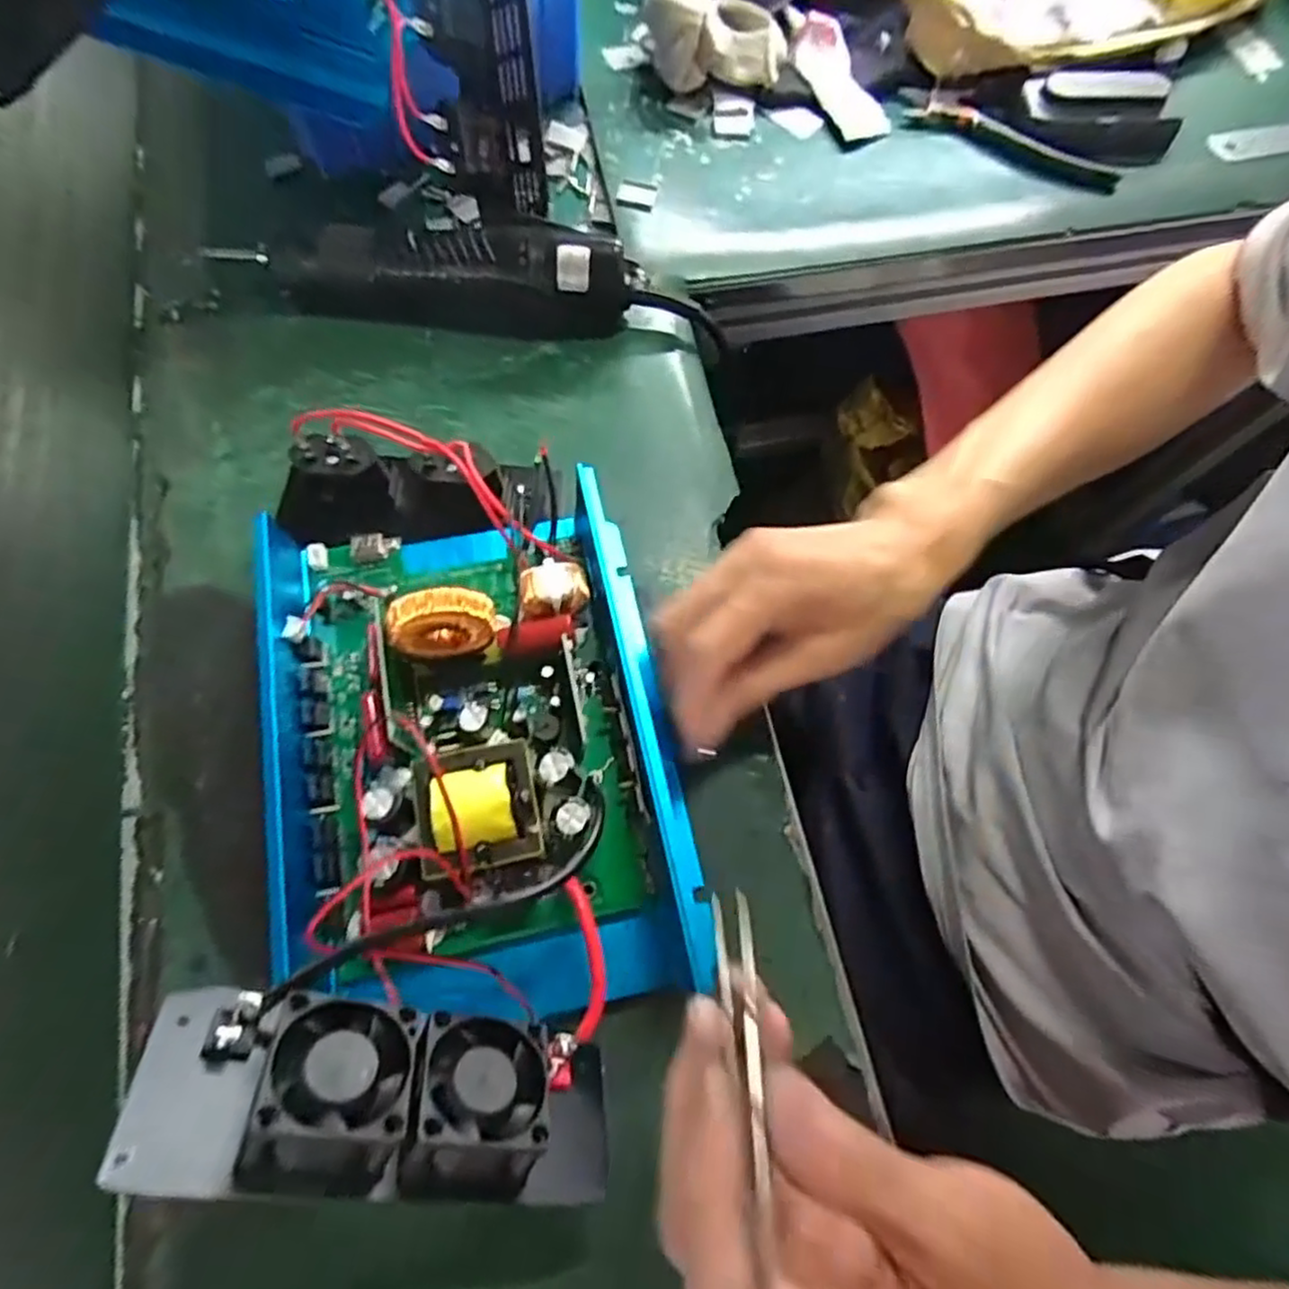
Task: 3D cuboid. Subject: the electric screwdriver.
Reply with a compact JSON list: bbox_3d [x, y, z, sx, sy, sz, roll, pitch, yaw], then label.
[{"bbox_3d":[-0.124,-0.209,0.386,0.239,0.044,0.040,4,69,1],"label":"electric screwdriver"}]

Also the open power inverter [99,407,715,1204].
[{"bbox_3d":[-0.068,0.033,0.266,0.166,0.096,0.286,-6,70,-5],"label":"open power inverter"}]

